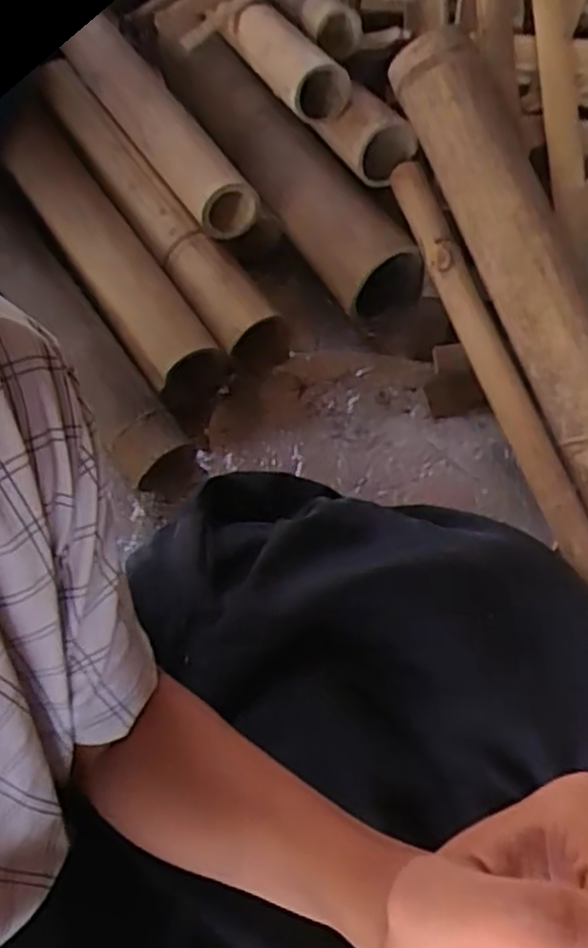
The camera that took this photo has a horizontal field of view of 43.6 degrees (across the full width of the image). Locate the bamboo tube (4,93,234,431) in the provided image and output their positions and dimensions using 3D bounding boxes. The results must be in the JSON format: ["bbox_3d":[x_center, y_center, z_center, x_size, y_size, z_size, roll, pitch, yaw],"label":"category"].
[{"bbox_3d":[-0.203,-0.226,0.834,0.088,0.098,0.396,-33,65,-15],"label":"bamboo tube"}]

